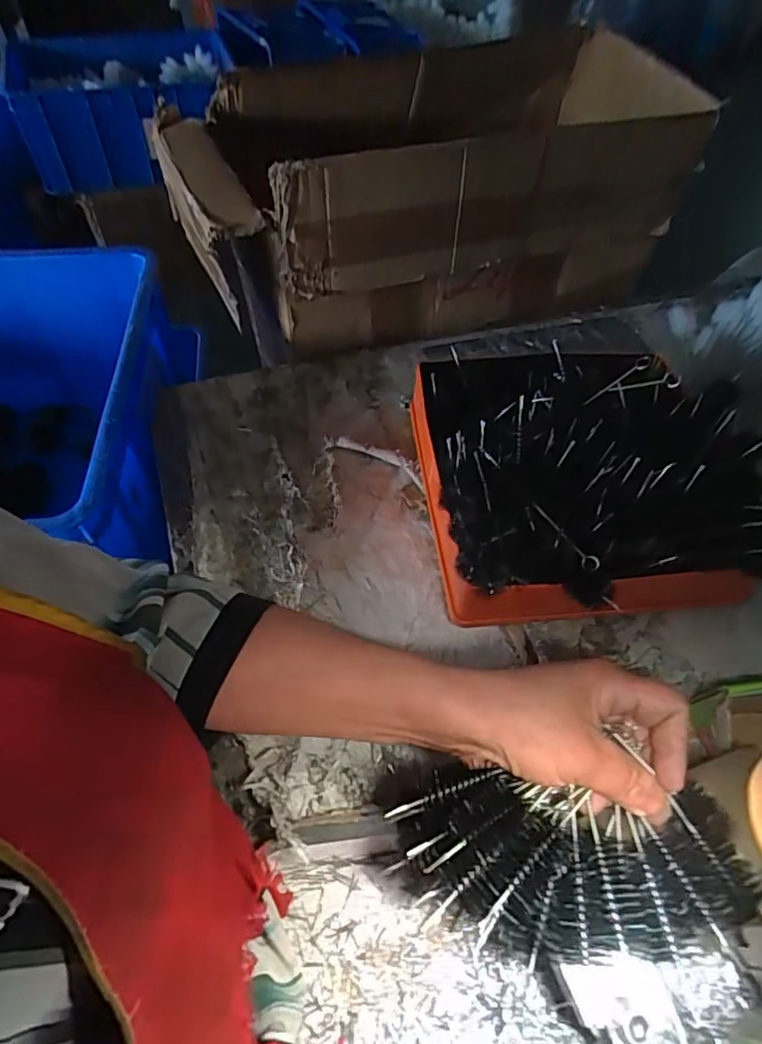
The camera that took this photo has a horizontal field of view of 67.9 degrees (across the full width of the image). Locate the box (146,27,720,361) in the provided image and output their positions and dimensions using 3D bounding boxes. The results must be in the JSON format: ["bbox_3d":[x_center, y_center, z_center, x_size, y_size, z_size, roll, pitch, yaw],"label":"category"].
[{"bbox_3d":[0.066,-0.383,0.655,0.569,0.203,0.271,-15,57,-14],"label":"box"}]

